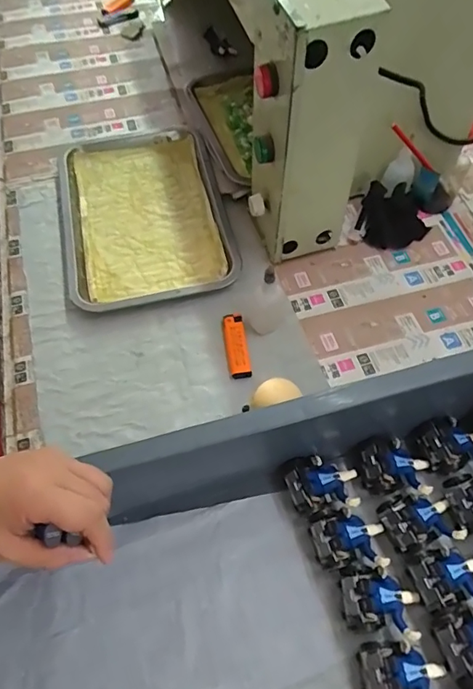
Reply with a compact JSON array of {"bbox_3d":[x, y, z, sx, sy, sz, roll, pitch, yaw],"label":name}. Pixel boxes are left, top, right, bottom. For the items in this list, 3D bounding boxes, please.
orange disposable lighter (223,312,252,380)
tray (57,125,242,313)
[{"bbox_3d":[0.000,0.000,0.559,0.024,0.012,0.078,-8,60,-3],"label":"orange disposable lighter"},{"bbox_3d":[-0.132,-0.185,0.665,0.221,0.025,0.307,-12,61,-5],"label":"tray"}]

